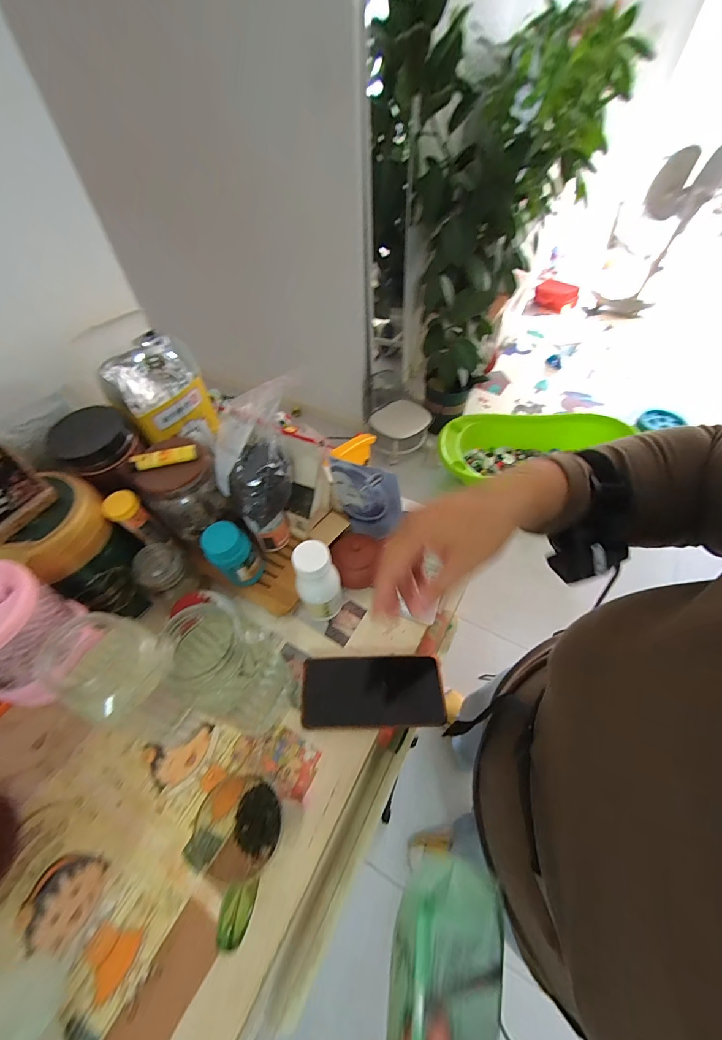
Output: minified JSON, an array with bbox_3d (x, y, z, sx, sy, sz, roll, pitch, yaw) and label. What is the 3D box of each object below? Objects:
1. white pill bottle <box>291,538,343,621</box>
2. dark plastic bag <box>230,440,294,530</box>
[{"bbox_3d":[-0.050,0.075,0.450,0.051,0.125,0.050,-4,53,-2],"label":"white pill bottle"},{"bbox_3d":[-0.119,-0.046,0.440,0.054,0.078,0.074,36,61,24],"label":"dark plastic bag"}]

